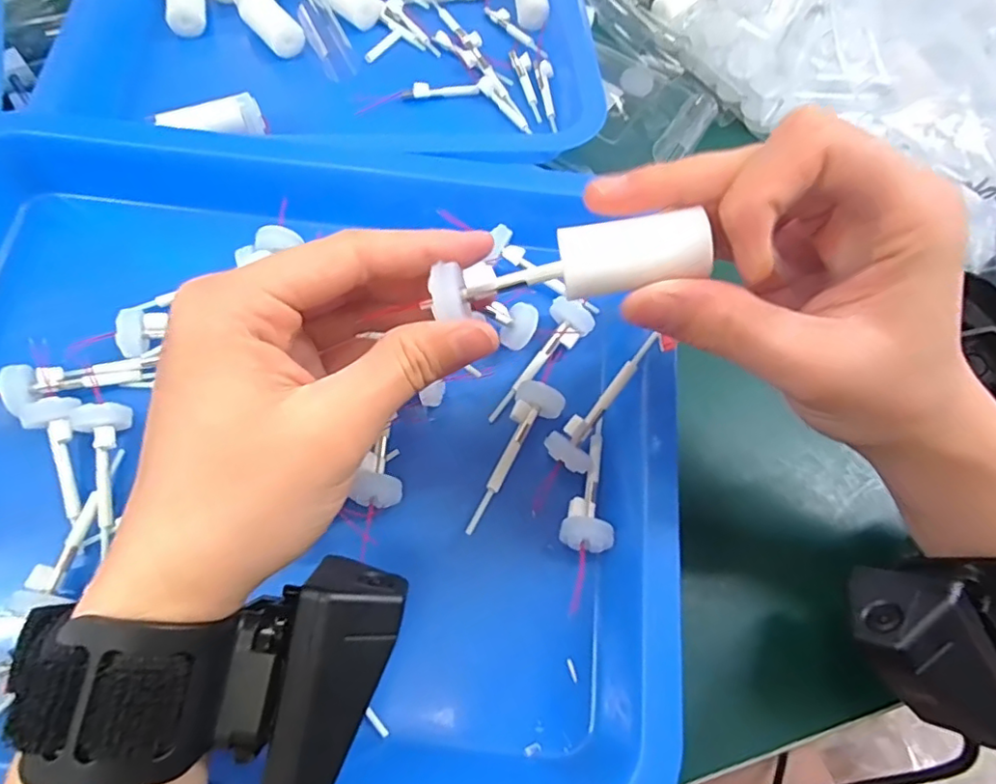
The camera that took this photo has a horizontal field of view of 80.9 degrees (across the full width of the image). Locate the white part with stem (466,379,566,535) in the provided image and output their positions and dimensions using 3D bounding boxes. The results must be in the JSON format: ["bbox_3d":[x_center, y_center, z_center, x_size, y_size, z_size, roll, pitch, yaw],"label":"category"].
[{"bbox_3d":[0.008,0.026,0.244,0.020,0.019,0.073,23,65,8],"label":"white part with stem"}]

